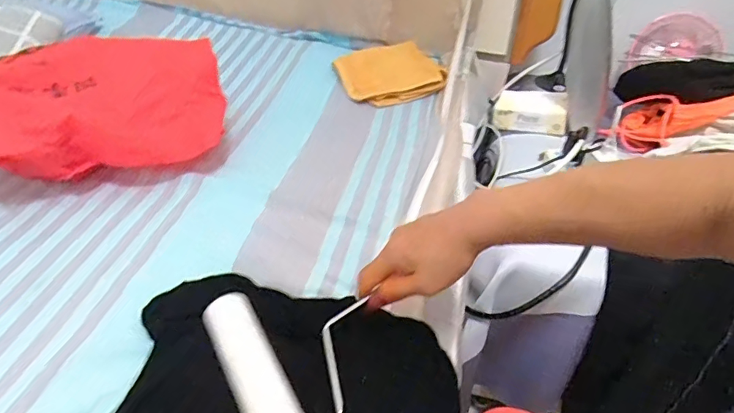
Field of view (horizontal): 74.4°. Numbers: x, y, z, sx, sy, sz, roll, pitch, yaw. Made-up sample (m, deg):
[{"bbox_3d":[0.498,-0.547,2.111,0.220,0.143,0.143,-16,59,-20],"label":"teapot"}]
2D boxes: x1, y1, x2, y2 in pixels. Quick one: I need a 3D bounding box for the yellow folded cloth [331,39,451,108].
[{"bbox_3d":[0.045,-0.254,0.917,0.181,0.028,0.138,-18,61,-8],"label":"yellow folded cloth"}]

